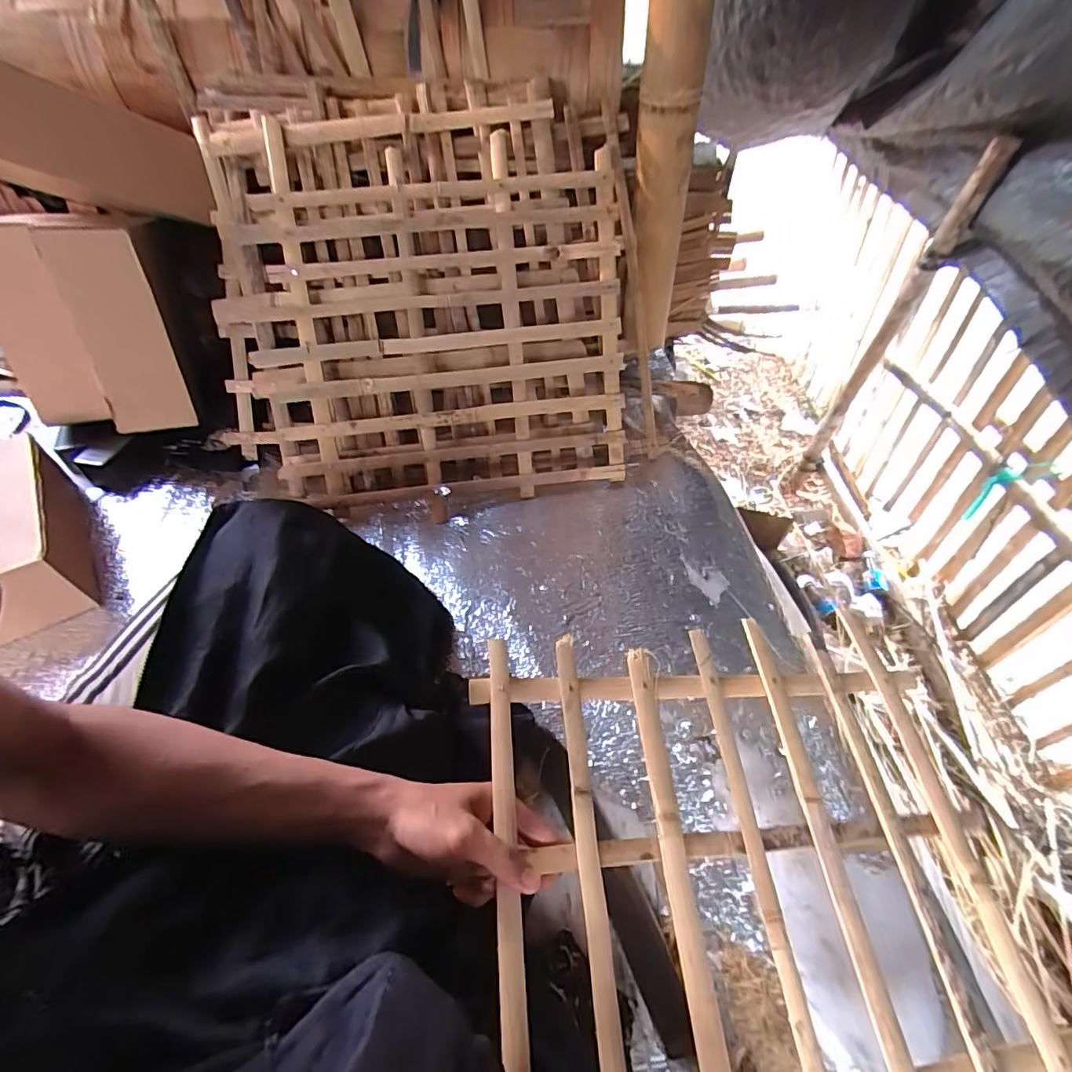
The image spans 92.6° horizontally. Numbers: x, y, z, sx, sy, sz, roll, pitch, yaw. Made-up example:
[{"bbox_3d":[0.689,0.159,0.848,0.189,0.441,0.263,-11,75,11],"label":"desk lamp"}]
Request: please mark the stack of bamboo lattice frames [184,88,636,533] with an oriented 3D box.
[{"bbox_3d":[-0.174,-0.333,0.745,0.585,0.560,0.112,-6,10,-2],"label":"stack of bamboo lattice frames"}]

